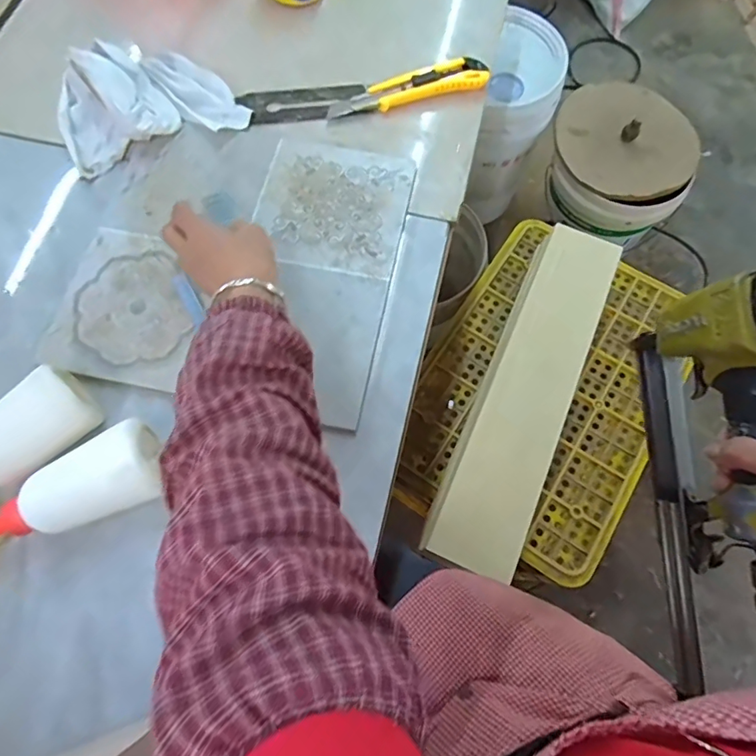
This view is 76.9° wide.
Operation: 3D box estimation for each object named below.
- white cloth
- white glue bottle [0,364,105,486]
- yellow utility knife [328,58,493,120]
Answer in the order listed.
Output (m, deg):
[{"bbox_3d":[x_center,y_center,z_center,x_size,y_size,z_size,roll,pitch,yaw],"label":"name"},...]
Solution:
[{"bbox_3d":[-0.249,-0.306,0.509,0.198,0.065,0.128,-15,70,-5],"label":"white cloth"},{"bbox_3d":[-0.299,0.067,0.378,0.052,0.061,0.159,42,75,15],"label":"white glue bottle"},{"bbox_3d":[0.032,-0.328,0.535,0.181,0.014,0.043,-15,70,-5],"label":"yellow utility knife"}]

